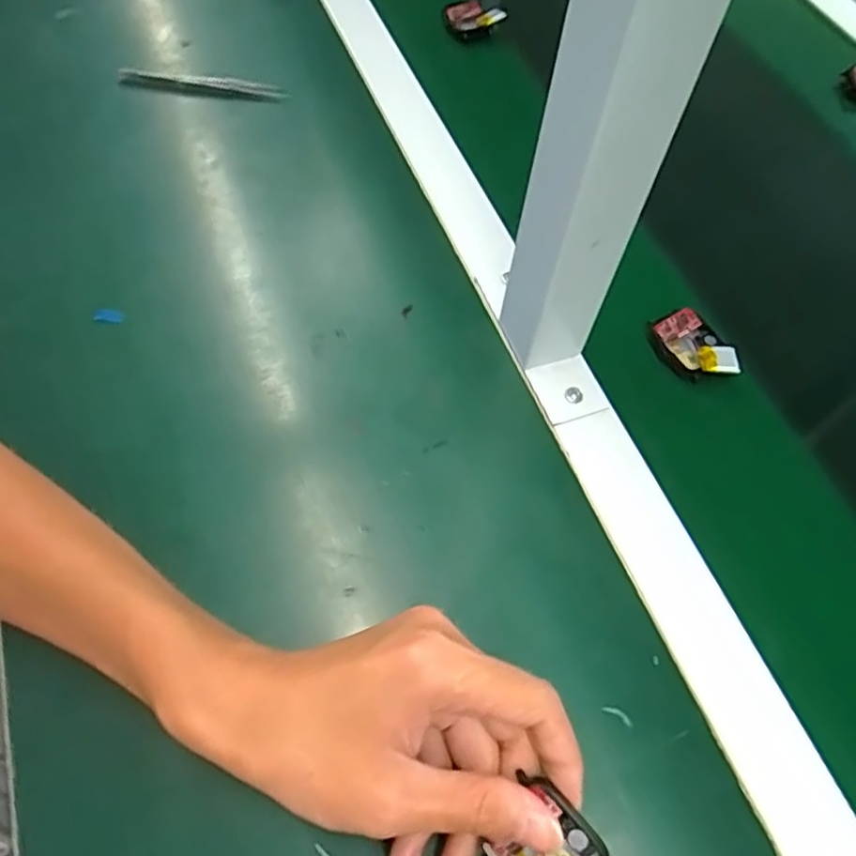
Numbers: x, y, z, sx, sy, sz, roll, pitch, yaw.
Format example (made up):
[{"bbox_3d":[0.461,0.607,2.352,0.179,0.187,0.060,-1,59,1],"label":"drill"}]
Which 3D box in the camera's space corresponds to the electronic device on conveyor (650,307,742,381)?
[{"bbox_3d":[0.167,-0.051,0.407,0.038,0.016,0.054,-27,65,-15],"label":"electronic device on conveyor"}]

